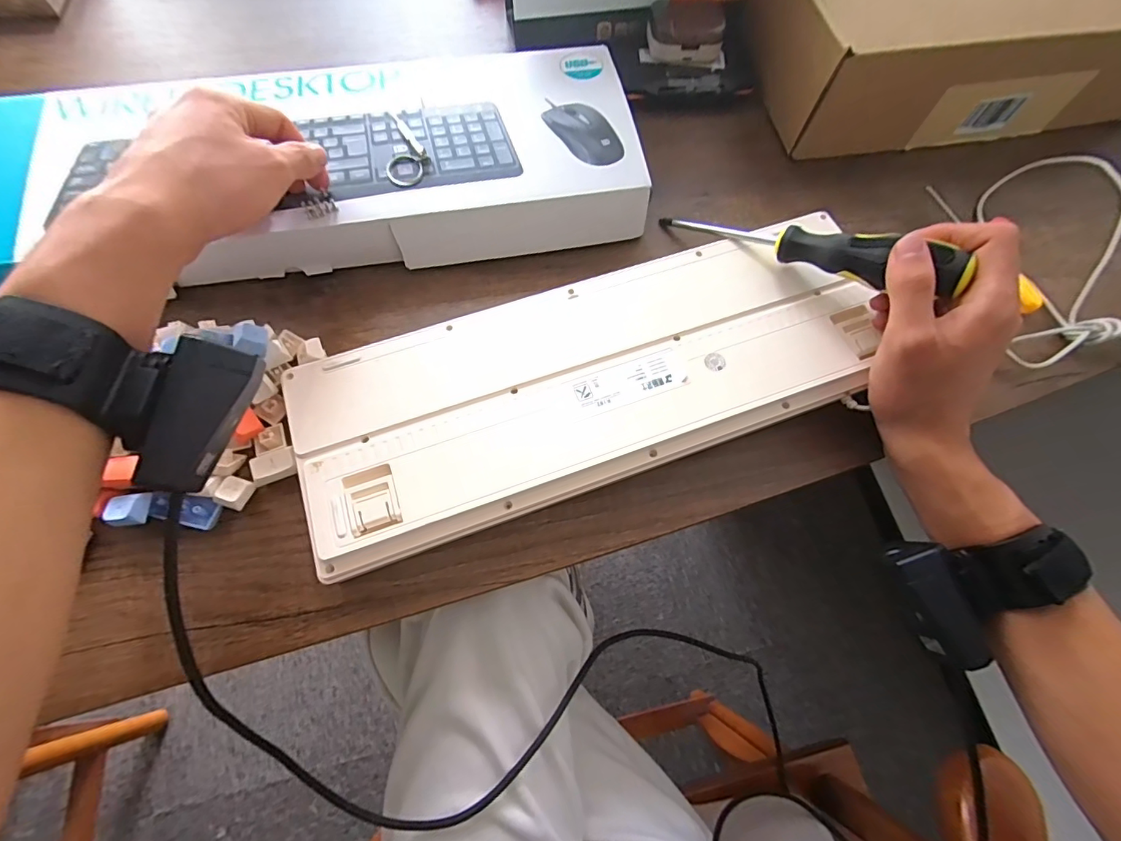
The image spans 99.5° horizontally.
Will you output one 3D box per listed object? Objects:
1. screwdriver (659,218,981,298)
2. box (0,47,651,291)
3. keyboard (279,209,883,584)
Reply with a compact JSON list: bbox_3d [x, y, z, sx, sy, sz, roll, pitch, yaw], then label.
[{"bbox_3d":[0.155,-0.120,0.322,0.202,0.022,0.028,30,68,37],"label":"screwdriver"},{"bbox_3d":[-0.200,-0.190,0.354,0.512,0.046,0.166,-7,69,-5],"label":"box"},{"bbox_3d":[0.022,-0.028,0.316,0.371,0.035,0.136,-18,70,-9],"label":"keyboard"}]

